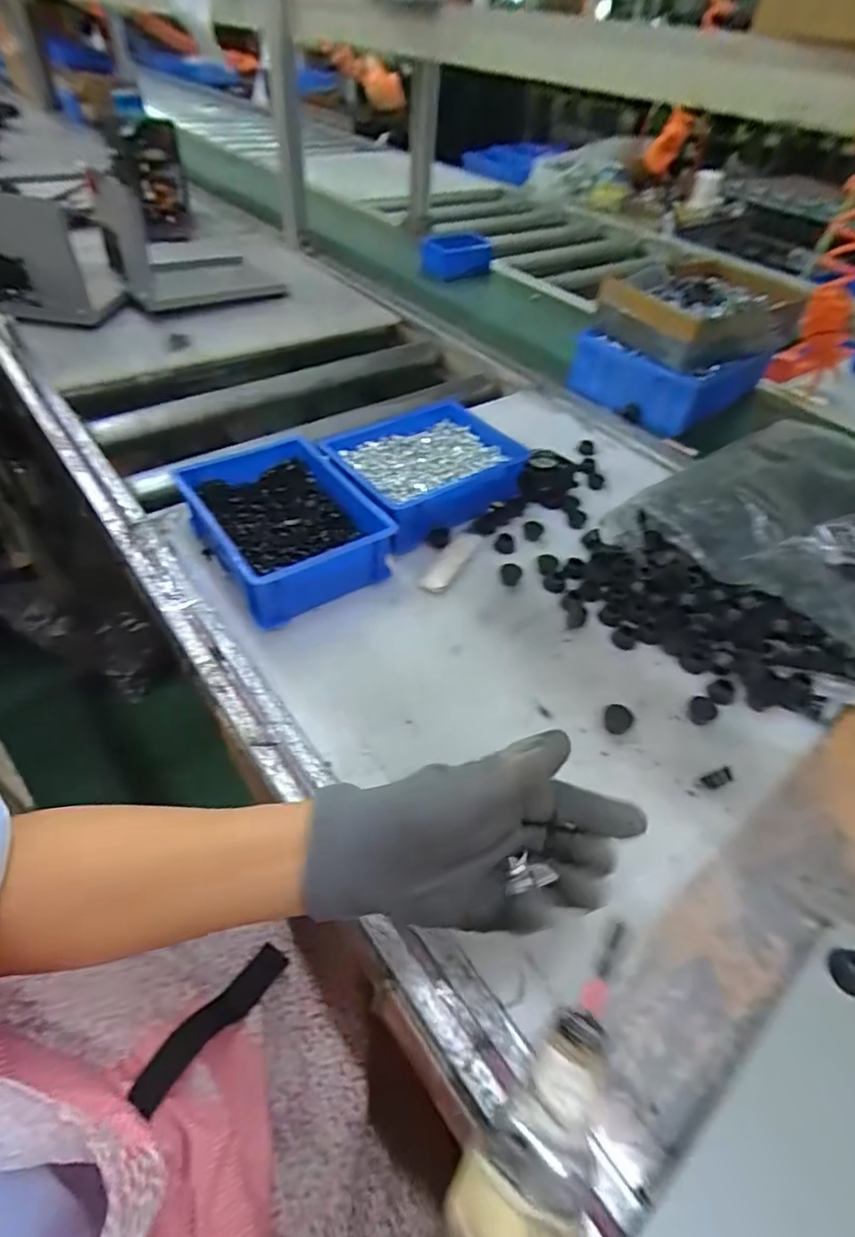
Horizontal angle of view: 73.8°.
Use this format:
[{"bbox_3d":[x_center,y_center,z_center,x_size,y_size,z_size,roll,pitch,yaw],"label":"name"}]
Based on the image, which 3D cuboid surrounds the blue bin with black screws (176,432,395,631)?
[{"bbox_3d":[-0.144,-0.093,0.571,0.145,0.064,0.201,-26,55,-26],"label":"blue bin with black screws"}]

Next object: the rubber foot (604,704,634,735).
[{"bbox_3d":[0.158,0.084,0.472,0.023,0.011,0.025,3,47,-3],"label":"rubber foot"}]

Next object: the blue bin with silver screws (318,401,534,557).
[{"bbox_3d":[0.001,-0.167,0.653,0.209,0.064,0.155,-27,55,-27],"label":"blue bin with silver screws"}]

